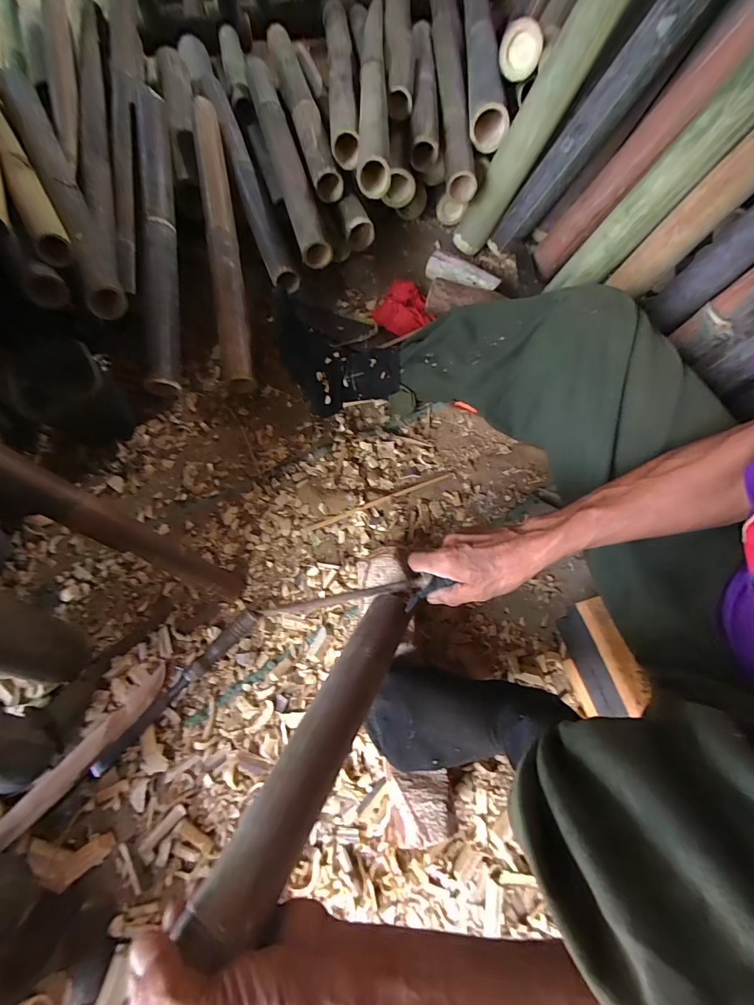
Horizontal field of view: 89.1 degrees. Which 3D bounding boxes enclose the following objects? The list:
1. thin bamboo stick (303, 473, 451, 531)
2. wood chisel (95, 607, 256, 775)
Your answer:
[{"bbox_3d":[0.005,-0.003,0.616,0.254,0.006,0.012,-21,68,-11],"label":"thin bamboo stick"},{"bbox_3d":[-0.257,0.240,0.501,0.024,0.019,0.245,39,70,14],"label":"wood chisel"}]

